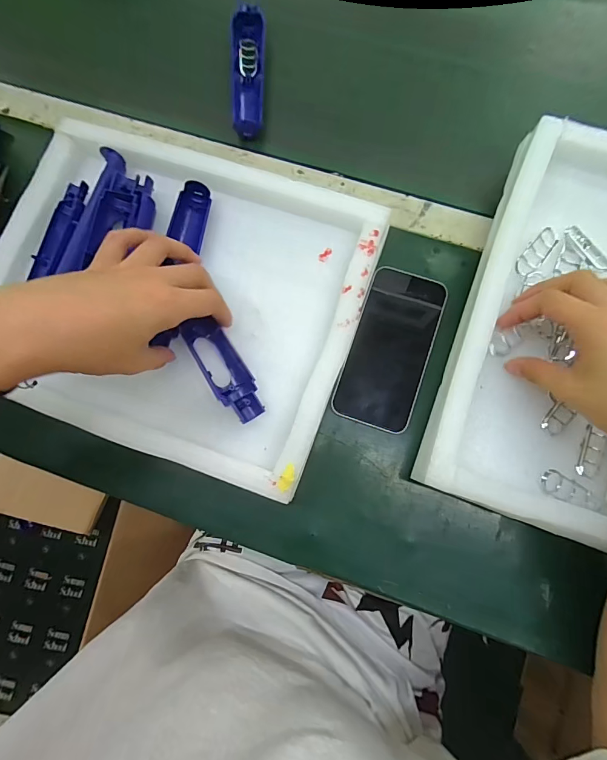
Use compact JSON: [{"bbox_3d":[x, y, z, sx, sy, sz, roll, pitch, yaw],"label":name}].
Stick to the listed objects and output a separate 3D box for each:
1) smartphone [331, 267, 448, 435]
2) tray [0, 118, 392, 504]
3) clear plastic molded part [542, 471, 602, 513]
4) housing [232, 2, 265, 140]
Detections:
[{"bbox_3d":[0.086,-0.033,0.383,0.076,0.012,0.159,19,81,6],"label":"smartphone"},{"bbox_3d":[-0.124,-0.087,0.374,0.344,0.044,0.291,20,80,4],"label":"tray"},{"bbox_3d":[0.228,0.094,0.331,0.052,0.009,0.022,21,81,6],"label":"clear plastic molded part"},{"bbox_3d":[-0.062,-0.356,0.443,0.034,0.017,0.162,-2,79,2],"label":"housing"}]

